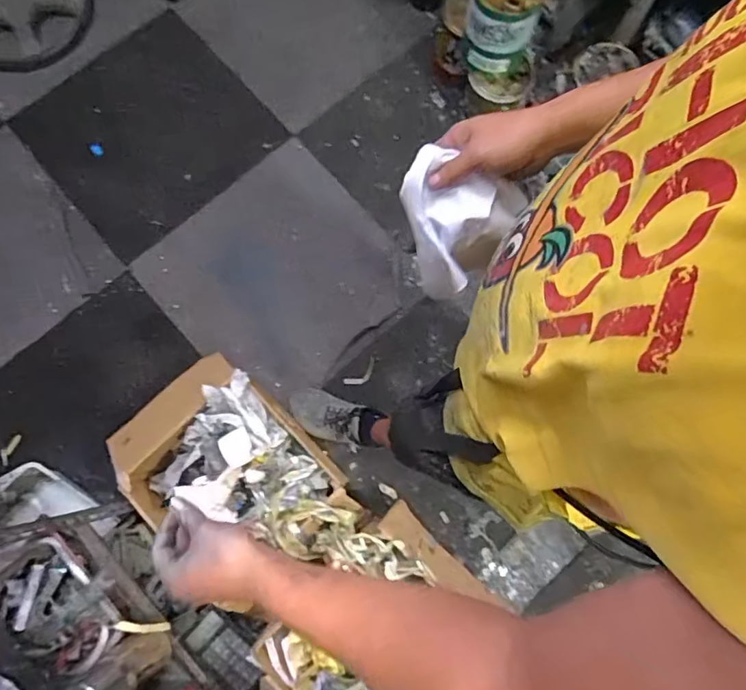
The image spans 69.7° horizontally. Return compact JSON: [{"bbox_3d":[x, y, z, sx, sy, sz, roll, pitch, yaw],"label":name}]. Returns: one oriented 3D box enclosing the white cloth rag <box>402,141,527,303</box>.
[{"bbox_3d":[0.103,-0.143,0.604,0.120,0.108,0.125,-18,79,-3],"label":"white cloth rag"}]

